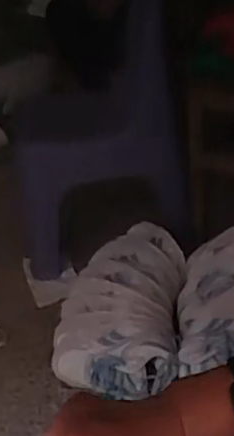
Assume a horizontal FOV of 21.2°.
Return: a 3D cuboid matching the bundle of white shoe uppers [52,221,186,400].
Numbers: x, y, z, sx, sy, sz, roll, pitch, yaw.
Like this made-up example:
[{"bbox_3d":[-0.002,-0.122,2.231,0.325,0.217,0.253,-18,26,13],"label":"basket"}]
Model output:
[{"bbox_3d":[0.012,0.169,1.231,0.237,0.127,0.402,-2,31,11],"label":"bundle of white shoe uppers"}]

